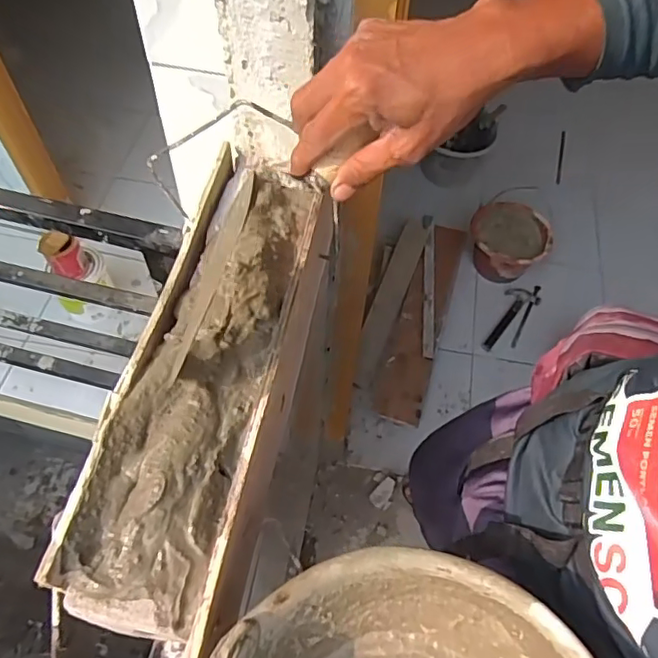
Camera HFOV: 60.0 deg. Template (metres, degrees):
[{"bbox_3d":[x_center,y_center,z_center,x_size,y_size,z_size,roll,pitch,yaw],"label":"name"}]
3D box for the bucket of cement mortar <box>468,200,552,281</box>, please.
[{"bbox_3d":[0.557,-0.269,1.797,0.241,0.182,0.234,21,60,8],"label":"bucket of cement mortar"}]

